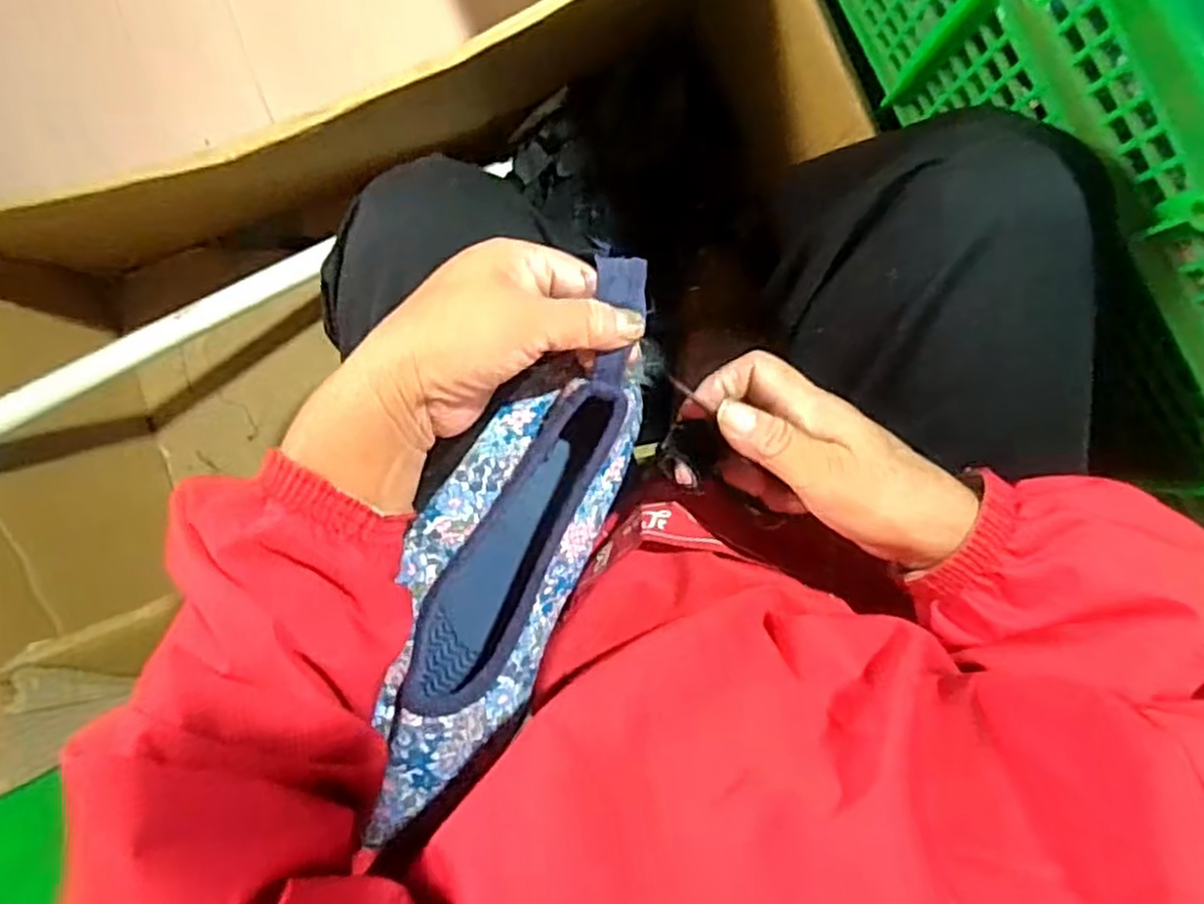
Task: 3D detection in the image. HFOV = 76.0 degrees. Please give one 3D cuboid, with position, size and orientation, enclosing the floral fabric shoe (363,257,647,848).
[{"bbox_3d":[-0.046,0.045,0.375,0.080,0.056,0.281,23,88,0],"label":"floral fabric shoe"}]

